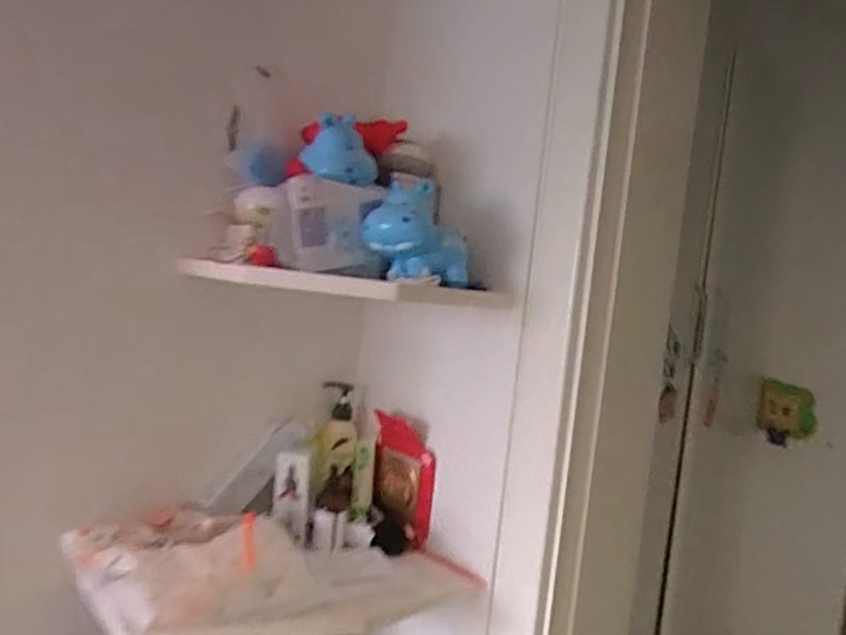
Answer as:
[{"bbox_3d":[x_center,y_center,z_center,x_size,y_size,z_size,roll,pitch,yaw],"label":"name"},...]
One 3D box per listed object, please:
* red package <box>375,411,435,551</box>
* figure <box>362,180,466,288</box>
[{"bbox_3d":[-0.028,0.223,0.904,0.031,0.153,0.112,2,5,-44],"label":"red package"},{"bbox_3d":[-0.006,-0.099,0.723,0.101,0.109,0.073,7,4,21],"label":"figure"}]

